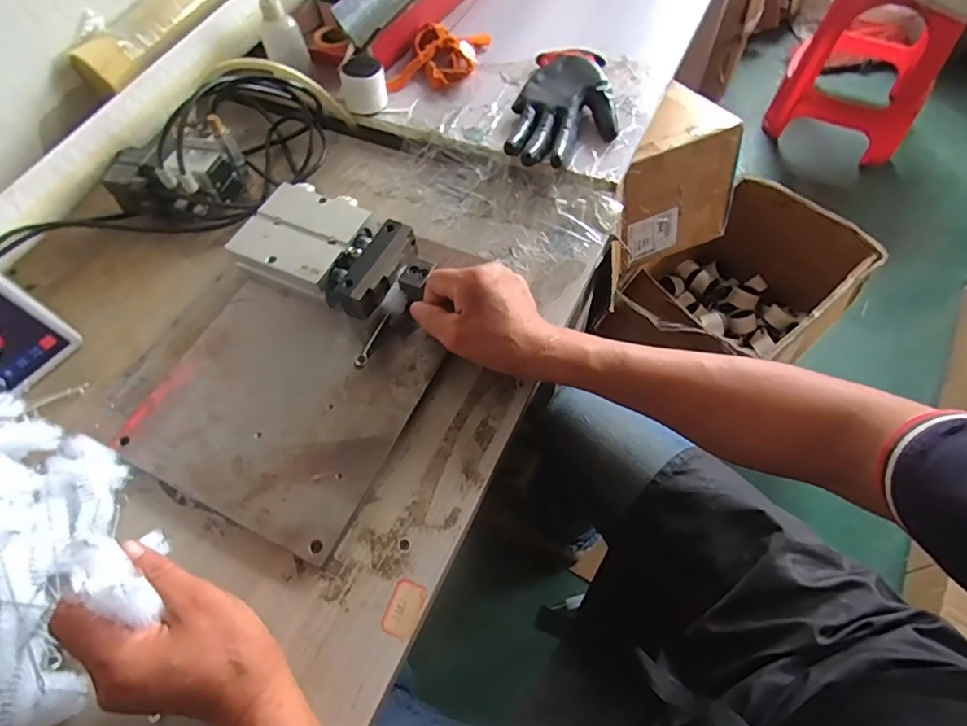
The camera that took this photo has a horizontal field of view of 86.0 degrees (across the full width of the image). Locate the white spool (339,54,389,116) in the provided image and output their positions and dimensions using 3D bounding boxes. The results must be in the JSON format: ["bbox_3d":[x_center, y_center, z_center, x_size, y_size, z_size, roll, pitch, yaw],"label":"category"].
[{"bbox_3d":[-0.142,-0.331,0.619,0.051,0.049,0.051,-22,63,-9],"label":"white spool"}]

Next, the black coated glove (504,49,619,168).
[{"bbox_3d":[0.093,-0.295,0.593,0.112,0.032,0.197,5,62,6],"label":"black coated glove"}]

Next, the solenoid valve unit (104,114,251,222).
[{"bbox_3d":[-0.331,-0.204,0.553,0.125,0.075,0.069,-5,61,0],"label":"solenoid valve unit"}]

